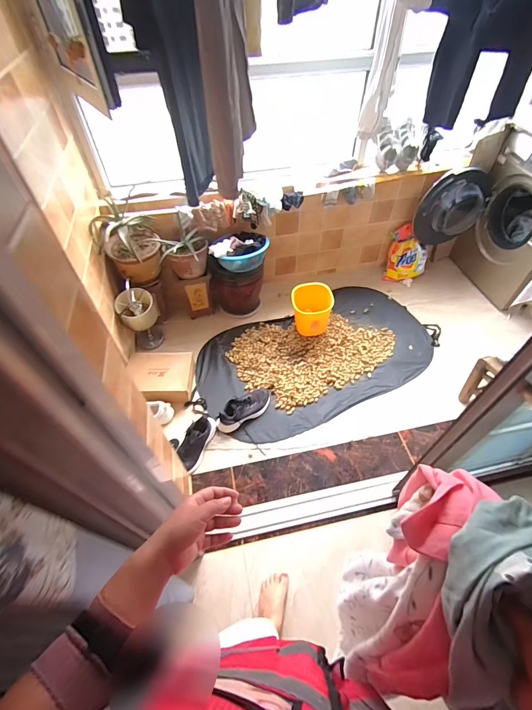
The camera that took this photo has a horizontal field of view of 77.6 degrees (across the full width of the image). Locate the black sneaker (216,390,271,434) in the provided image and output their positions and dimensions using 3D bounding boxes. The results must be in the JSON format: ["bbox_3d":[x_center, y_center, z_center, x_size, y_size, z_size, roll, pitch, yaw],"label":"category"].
[{"bbox_3d":[-0.105,0.252,1.594,0.296,0.095,0.116,-30,57,-18],"label":"black sneaker"}]

